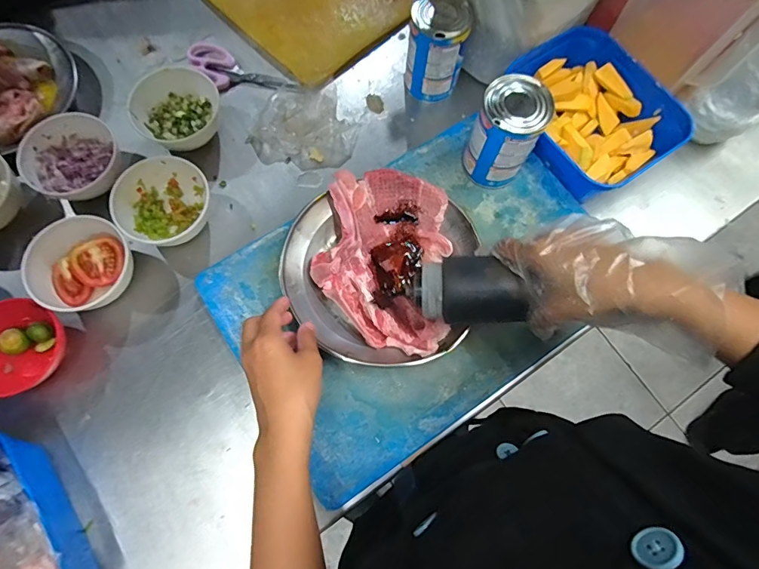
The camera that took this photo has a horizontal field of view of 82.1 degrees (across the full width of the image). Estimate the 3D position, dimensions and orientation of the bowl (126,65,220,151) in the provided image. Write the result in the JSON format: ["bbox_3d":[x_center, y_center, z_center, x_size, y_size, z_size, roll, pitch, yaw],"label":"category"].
[{"bbox_3d":[-0.262,-0.229,0.562,0.100,0.044,0.104,1,73,-2],"label":"bowl"}]

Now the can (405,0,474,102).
[{"bbox_3d":[0.073,-0.303,0.562,0.070,0.120,0.076,1,73,-2],"label":"can"}]

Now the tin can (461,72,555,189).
[{"bbox_3d":[0.143,-0.171,0.498,0.069,0.123,0.069,1,73,-2],"label":"tin can"}]

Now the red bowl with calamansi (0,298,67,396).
[{"bbox_3d":[-0.393,0.068,0.471,0.102,0.050,0.097,1,73,-2],"label":"red bowl with calamansi"}]

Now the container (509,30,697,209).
[{"bbox_3d":[0.261,-0.216,0.552,0.170,0.056,0.204,-29,76,-10],"label":"container"}]

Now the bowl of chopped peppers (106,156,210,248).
[{"bbox_3d":[-0.264,-0.097,0.525,0.100,0.047,0.104,1,73,-2],"label":"bowl of chopped peppers"}]

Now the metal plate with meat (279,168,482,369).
[{"bbox_3d":[-0.003,-0.022,0.489,0.203,0.032,0.213,1,73,-2],"label":"metal plate with meat"}]

